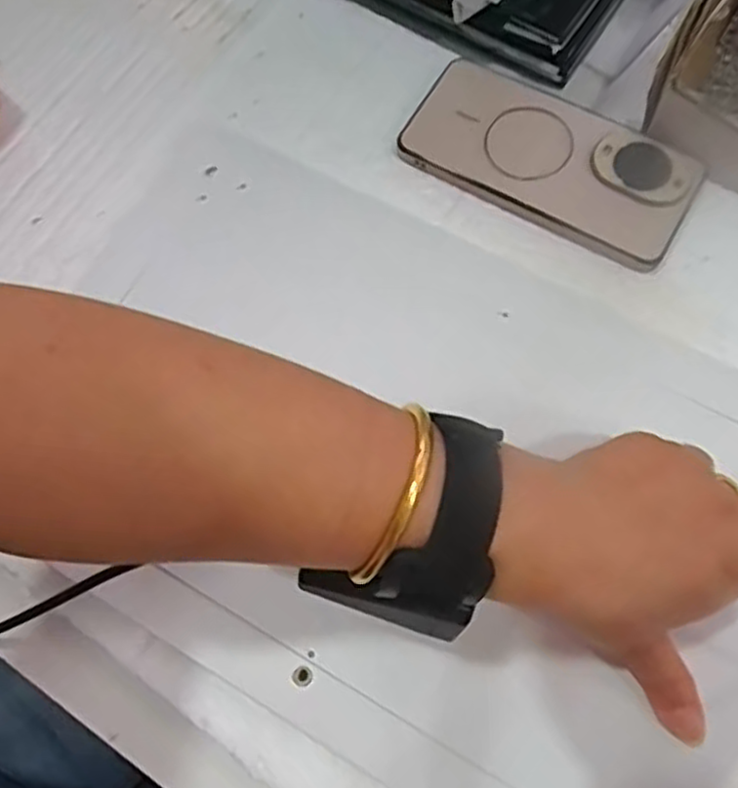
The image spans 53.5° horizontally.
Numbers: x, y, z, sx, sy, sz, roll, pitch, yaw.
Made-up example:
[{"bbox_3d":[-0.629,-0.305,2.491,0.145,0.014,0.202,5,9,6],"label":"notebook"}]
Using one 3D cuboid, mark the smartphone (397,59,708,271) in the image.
[{"bbox_3d":[0.102,-0.133,0.413,0.160,0.013,0.068,29,75,10],"label":"smartphone"}]

